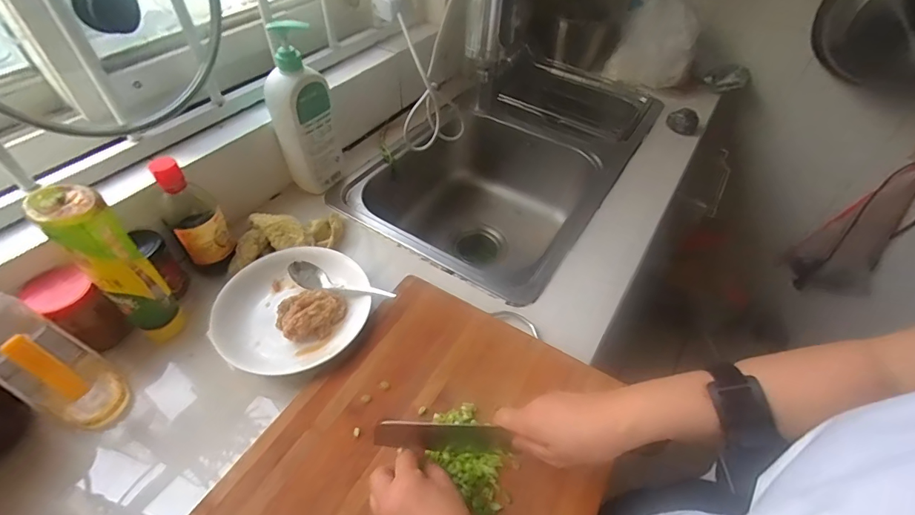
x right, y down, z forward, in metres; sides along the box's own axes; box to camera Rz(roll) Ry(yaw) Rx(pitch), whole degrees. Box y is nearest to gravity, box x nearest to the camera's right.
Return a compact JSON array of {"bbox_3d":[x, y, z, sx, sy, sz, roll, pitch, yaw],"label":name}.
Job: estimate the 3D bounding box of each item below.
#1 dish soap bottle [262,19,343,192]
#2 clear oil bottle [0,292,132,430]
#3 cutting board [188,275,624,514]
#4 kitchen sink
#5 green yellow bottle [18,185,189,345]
[{"bbox_3d":[-0.251,-0.227,0.696,0.060,0.274,0.085,32,54,24],"label":"dish soap bottle"},{"bbox_3d":[-0.427,0.102,0.432,0.062,0.212,0.067,25,51,19],"label":"clear oil bottle"},{"bbox_3d":[-0.041,0.228,0.456,0.345,0.018,0.423,23,52,19],"label":"cutting board"},{"bbox_3d":[0.125,-0.194,0.984,0.423,0.285,0.768,27,52,20],"label":"kitchen sink"},{"bbox_3d":[-0.388,0.023,0.501,0.060,0.230,0.054,33,54,25],"label":"green yellow bottle"}]

